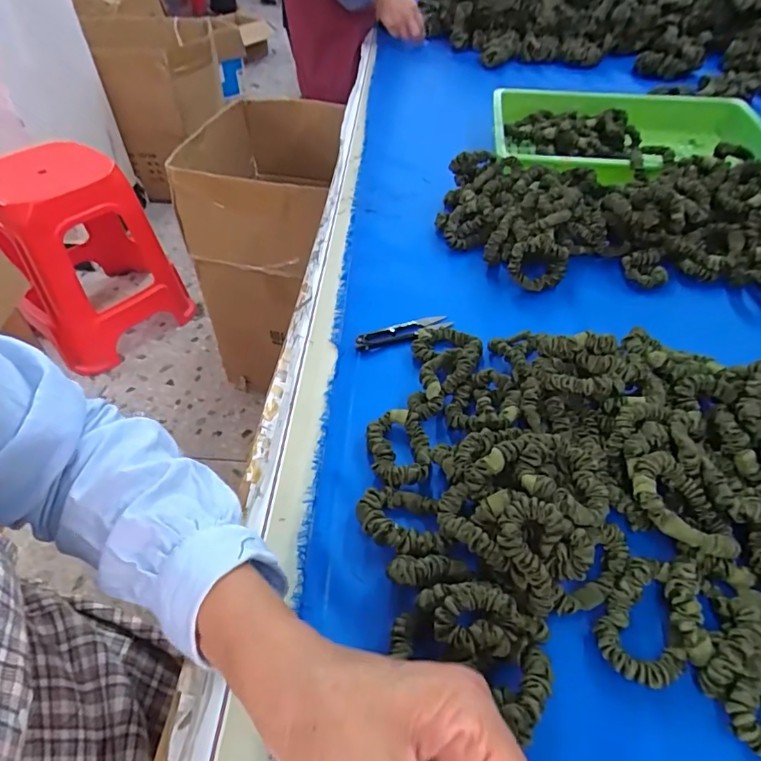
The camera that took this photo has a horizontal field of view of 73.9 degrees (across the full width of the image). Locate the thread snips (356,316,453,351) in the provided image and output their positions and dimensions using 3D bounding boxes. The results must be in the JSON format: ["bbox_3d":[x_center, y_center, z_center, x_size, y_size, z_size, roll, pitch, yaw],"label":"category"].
[{"bbox_3d":[0.023,-0.049,0.502,0.098,0.013,0.024,-17,50,-14],"label":"thread snips"}]

